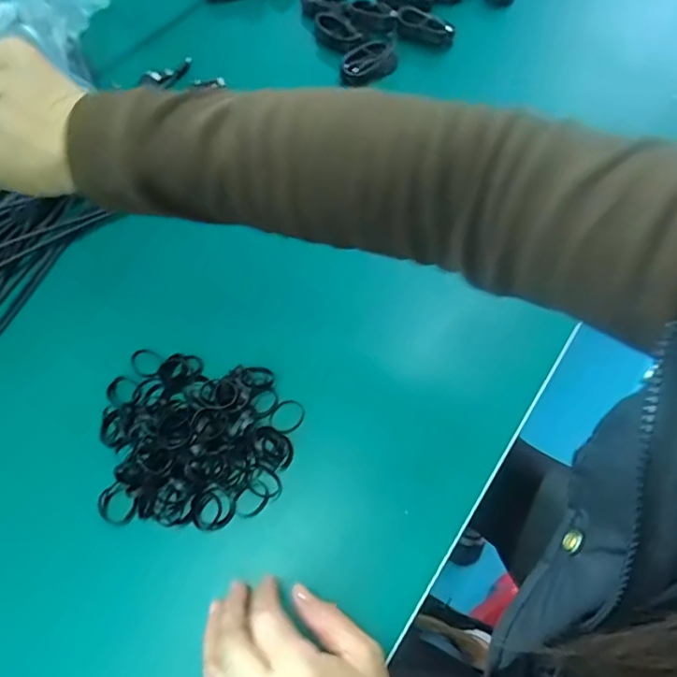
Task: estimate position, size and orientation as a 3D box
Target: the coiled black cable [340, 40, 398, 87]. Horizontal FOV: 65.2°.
[{"bbox_3d":[0.032,-0.320,0.616,0.076,0.028,0.036,-36,65,-18],"label":"coiled black cable"}]

